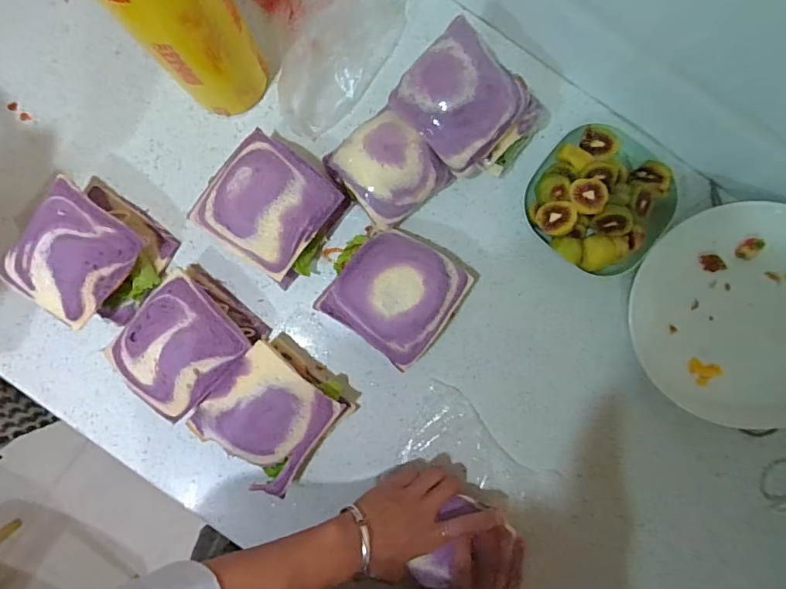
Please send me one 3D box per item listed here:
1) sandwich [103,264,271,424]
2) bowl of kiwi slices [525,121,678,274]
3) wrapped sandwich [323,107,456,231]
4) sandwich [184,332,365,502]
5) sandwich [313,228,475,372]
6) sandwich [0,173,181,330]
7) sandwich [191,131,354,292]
[{"bbox_3d":[-0.211,0.048,0.488,0.110,0.058,0.123,44,90,0],"label":"sandwich"},{"bbox_3d":[0.217,-0.099,0.493,0.141,0.058,0.140,0,90,0],"label":"bowl of kiwi slices"},{"bbox_3d":[-0.005,-0.127,0.490,0.094,0.057,0.099,-40,90,0],"label":"wrapped sandwich"},{"bbox_3d":[-0.119,0.121,0.482,0.121,0.065,0.123,38,90,0],"label":"sandwich"},{"bbox_3d":[0.000,-0.005,0.488,0.126,0.060,0.119,33,90,0],"label":"sandwich"},{"bbox_3d":[-0.306,-0.040,0.485,0.124,0.064,0.125,33,90,0],"label":"sandwich"},{"bbox_3d":[-0.117,-0.089,0.490,0.122,0.059,0.125,39,90,0],"label":"sandwich"}]

